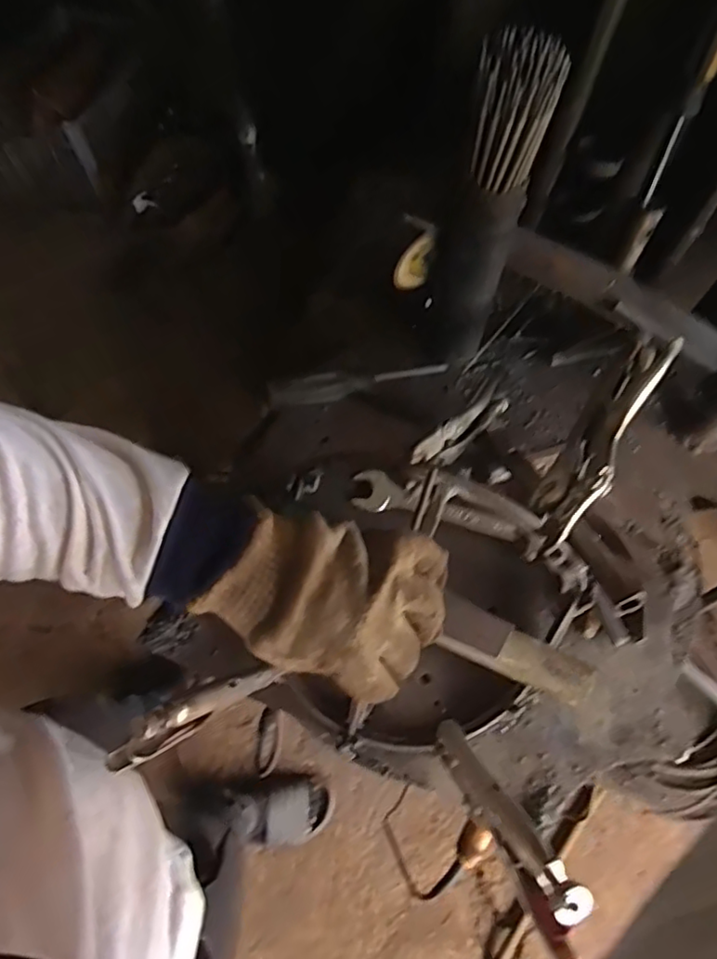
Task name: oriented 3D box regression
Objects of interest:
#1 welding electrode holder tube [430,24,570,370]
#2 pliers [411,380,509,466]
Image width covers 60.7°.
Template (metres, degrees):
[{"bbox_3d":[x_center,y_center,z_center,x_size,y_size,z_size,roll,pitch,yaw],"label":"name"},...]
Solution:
[{"bbox_3d":[0.098,-0.203,0.499,0.060,0.274,0.057,15,70,6],"label":"welding electrode holder tube"},{"bbox_3d":[0.090,-0.045,0.508,0.023,0.039,0.179,41,39,14],"label":"pliers"}]

